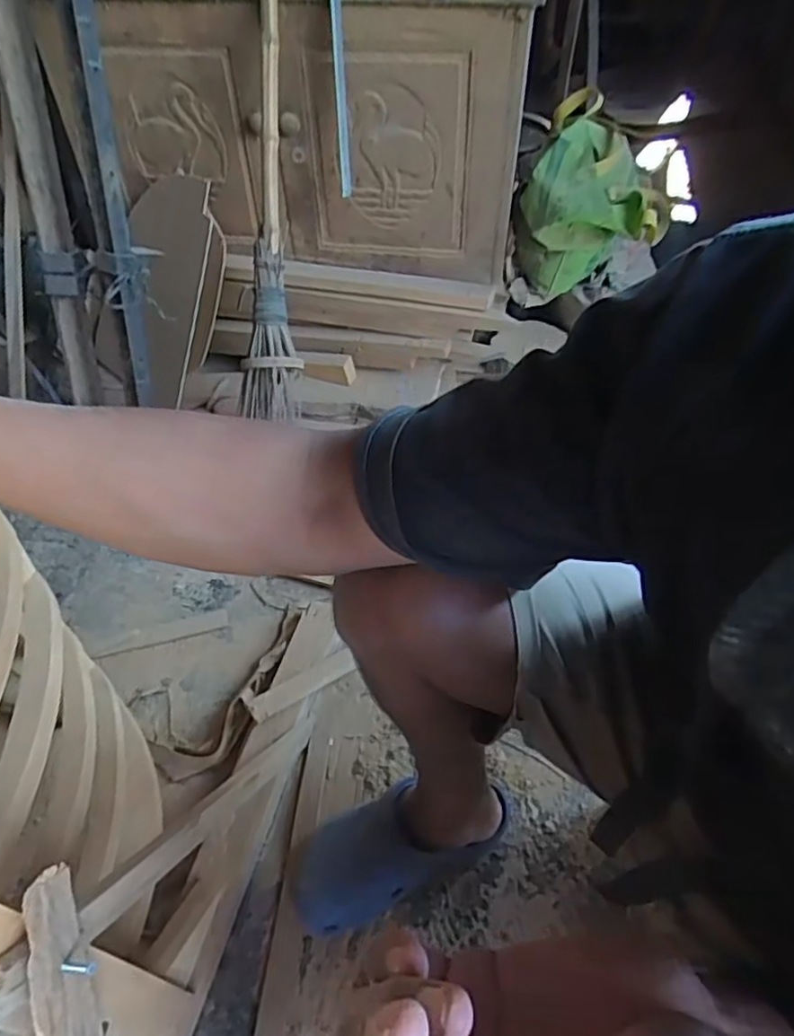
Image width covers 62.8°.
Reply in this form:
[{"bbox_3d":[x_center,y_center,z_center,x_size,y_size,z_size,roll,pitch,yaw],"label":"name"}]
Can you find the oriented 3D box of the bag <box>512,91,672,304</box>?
[{"bbox_3d":[0.359,-0.564,1.190,0.247,0.326,0.192,17,49,16],"label":"bag"}]

